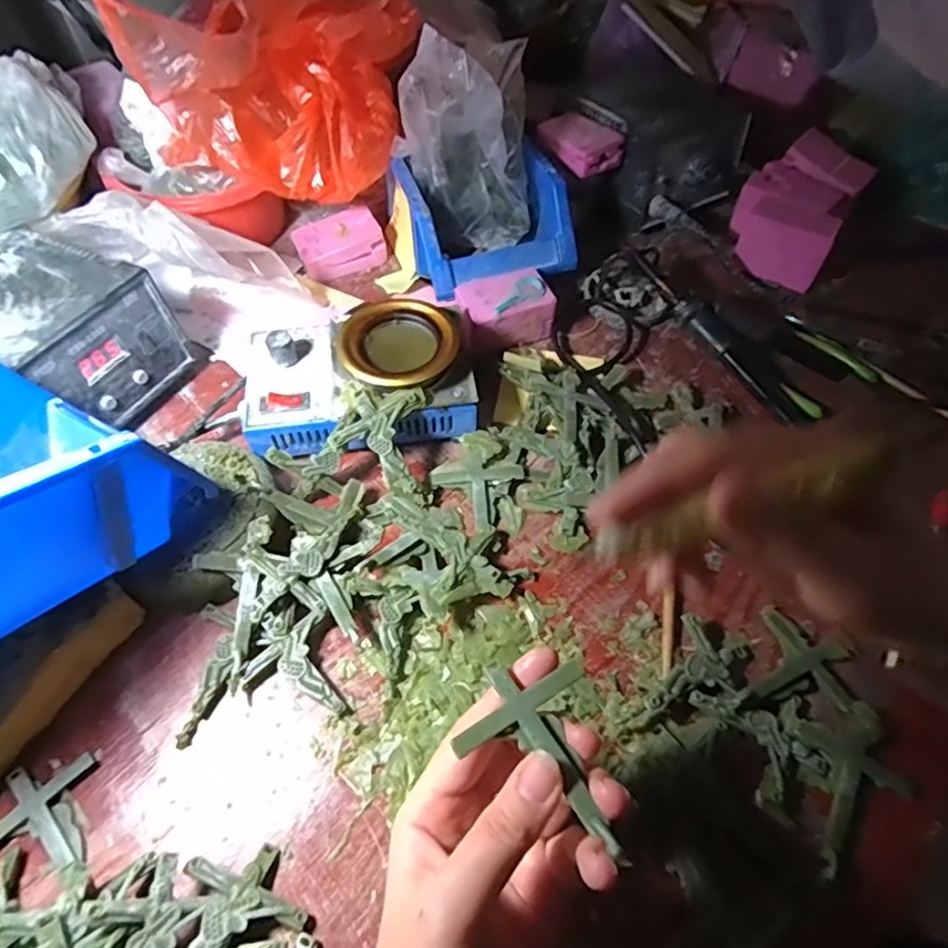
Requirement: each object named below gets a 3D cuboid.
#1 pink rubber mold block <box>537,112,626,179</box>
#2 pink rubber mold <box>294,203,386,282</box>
[{"bbox_3d":[0.092,-0.289,0.530,0.049,0.024,0.069,-25,60,-17],"label":"pink rubber mold block"},{"bbox_3d":[-0.117,-0.201,0.535,0.072,0.030,0.048,-25,60,-17],"label":"pink rubber mold"}]

